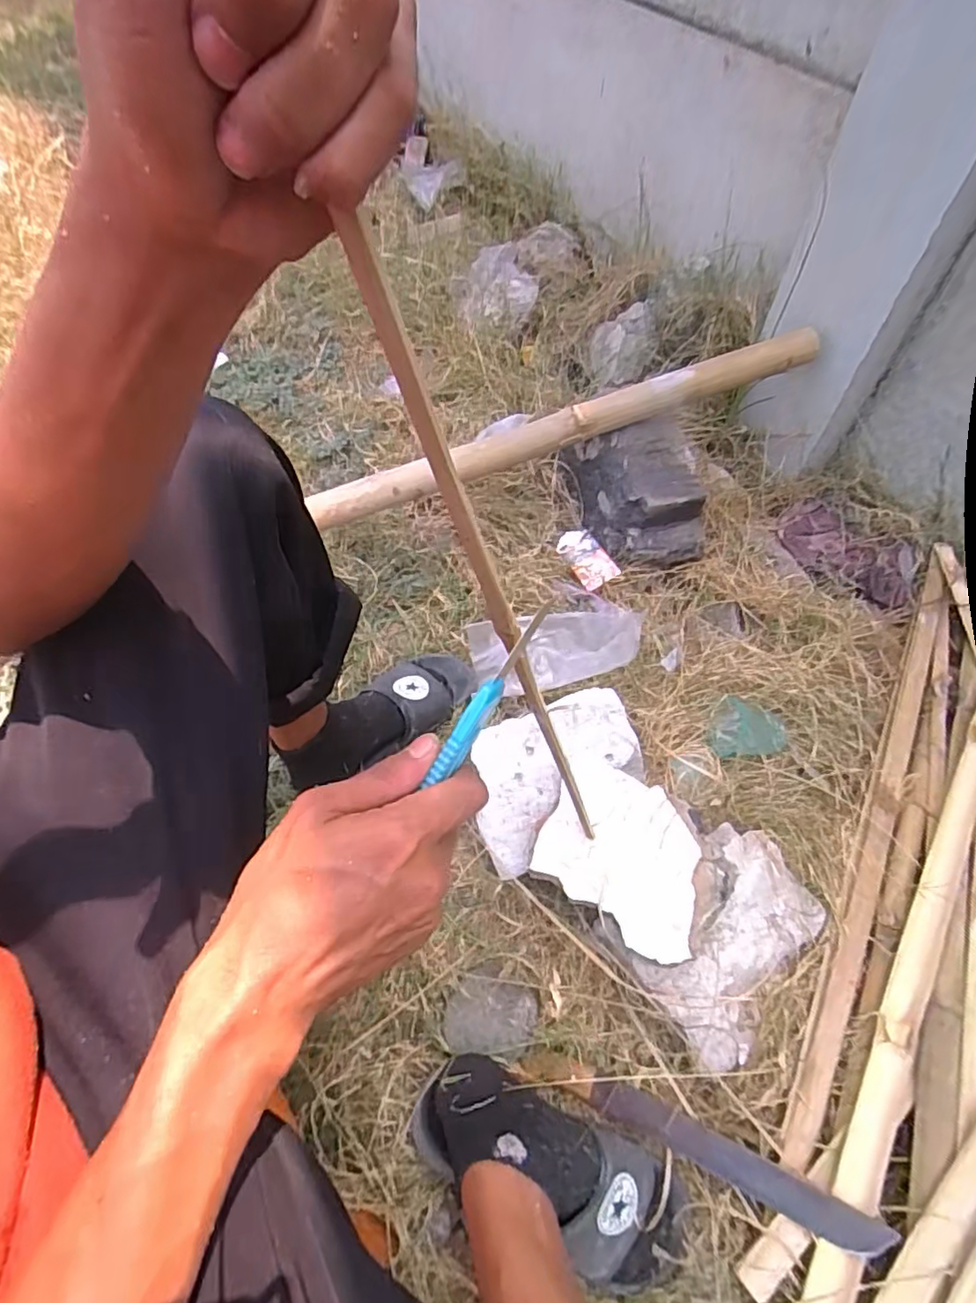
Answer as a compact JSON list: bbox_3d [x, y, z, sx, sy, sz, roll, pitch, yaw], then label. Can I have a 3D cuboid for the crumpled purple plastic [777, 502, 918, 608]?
[{"bbox_3d":[0.505,-0.142,0.854,0.199,0.036,0.108,40,66,22],"label":"crumpled purple plastic"}]

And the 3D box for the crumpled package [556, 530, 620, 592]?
[{"bbox_3d":[0.136,-0.131,0.837,0.052,0.016,0.099,-22,61,-13],"label":"crumpled package"}]

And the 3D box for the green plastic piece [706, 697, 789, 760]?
[{"bbox_3d":[0.310,0.100,0.718,0.077,0.009,0.071,25,79,21],"label":"green plastic piece"}]

